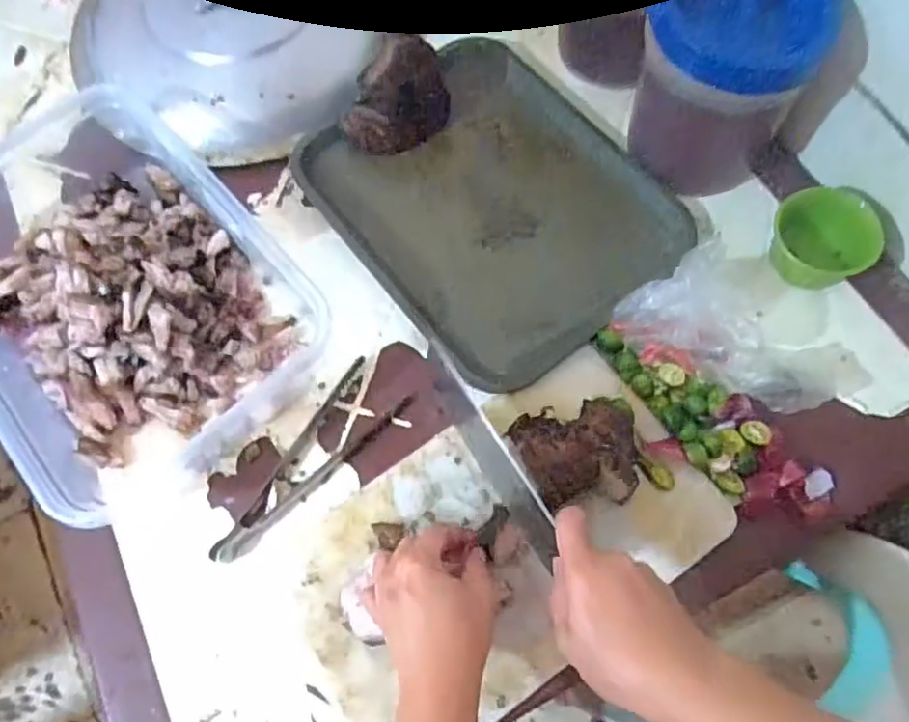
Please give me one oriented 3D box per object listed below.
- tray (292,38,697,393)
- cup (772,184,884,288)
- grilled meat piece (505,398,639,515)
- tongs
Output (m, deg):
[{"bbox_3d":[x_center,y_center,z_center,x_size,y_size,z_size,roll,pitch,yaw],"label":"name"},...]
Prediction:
[{"bbox_3d":[0.036,-0.157,0.624,0.267,0.019,0.322,-36,71,-11],"label":"tray"},{"bbox_3d":[0.311,-0.103,0.551,0.073,0.042,0.071,-1,68,2],"label":"cup"},{"bbox_3d":[0.098,0.070,0.510,0.102,0.051,0.083,-14,69,-4],"label":"grilled meat piece"},{"bbox_3d":[-0.124,0.087,0.552,0.061,0.012,0.197,38,74,15],"label":"tongs"}]

